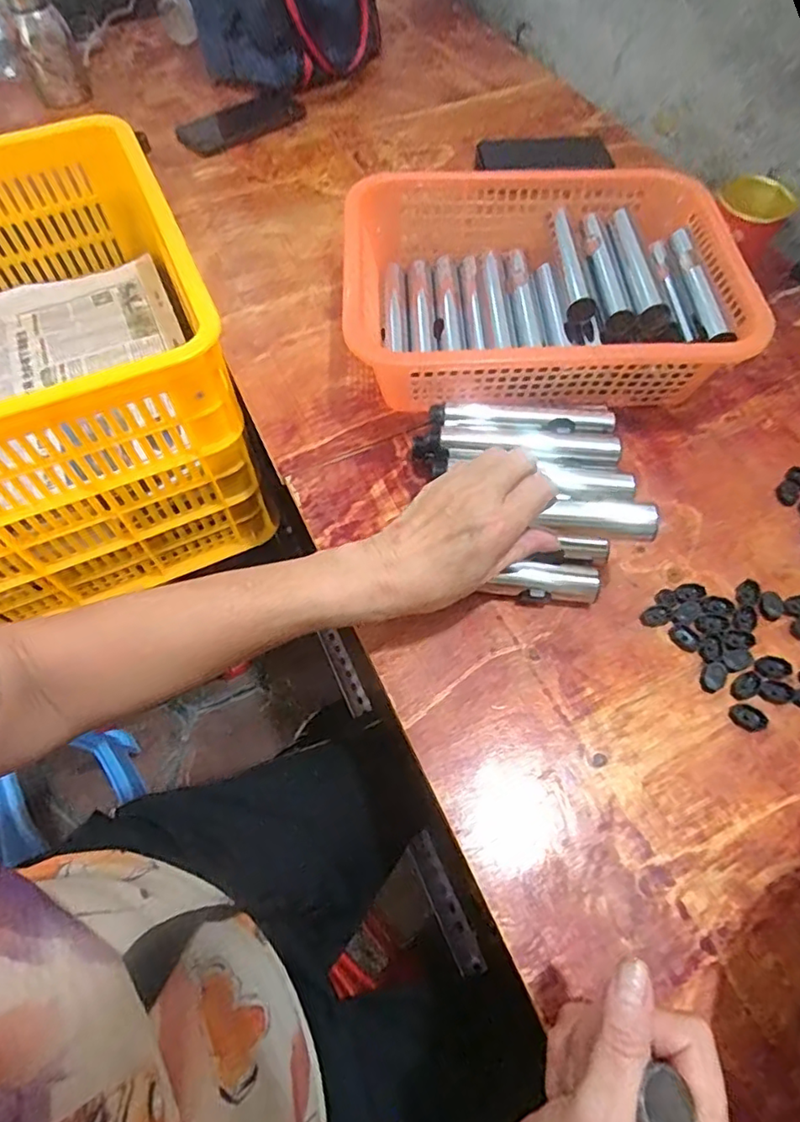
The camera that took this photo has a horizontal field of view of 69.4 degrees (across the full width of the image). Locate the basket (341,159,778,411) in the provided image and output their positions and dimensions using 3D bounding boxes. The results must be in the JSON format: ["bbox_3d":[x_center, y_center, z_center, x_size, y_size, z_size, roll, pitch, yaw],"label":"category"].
[{"bbox_3d":[0.124,-0.244,0.526,0.342,0.086,0.237,-4,61,-2],"label":"basket"}]

